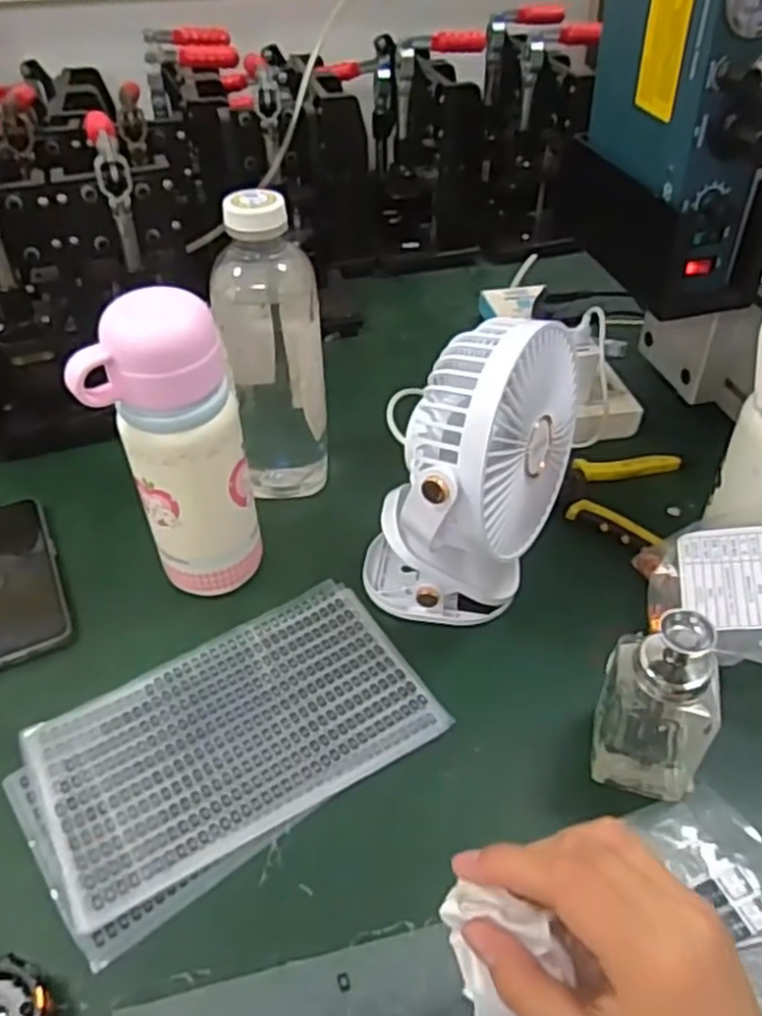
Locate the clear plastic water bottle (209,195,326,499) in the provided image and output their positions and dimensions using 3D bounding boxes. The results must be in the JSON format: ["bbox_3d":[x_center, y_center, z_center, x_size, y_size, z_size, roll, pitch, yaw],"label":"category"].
[{"bbox_3d":[-0.079,-0.113,0.554,0.073,0.210,0.062,-5,43,-6],"label":"clear plastic water bottle"}]

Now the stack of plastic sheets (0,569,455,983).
[{"bbox_3d":[-0.091,0.137,0.458,0.235,0.006,0.144,-26,49,-26],"label":"stack of plastic sheets"}]

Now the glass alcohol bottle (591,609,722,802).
[{"bbox_3d":[0.151,0.106,0.406,0.063,0.120,0.043,19,46,19],"label":"glass alcohol bottle"}]

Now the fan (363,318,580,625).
[{"bbox_3d":[0.052,-0.026,0.493,0.107,0.195,0.142,27,49,26],"label":"fan"}]

